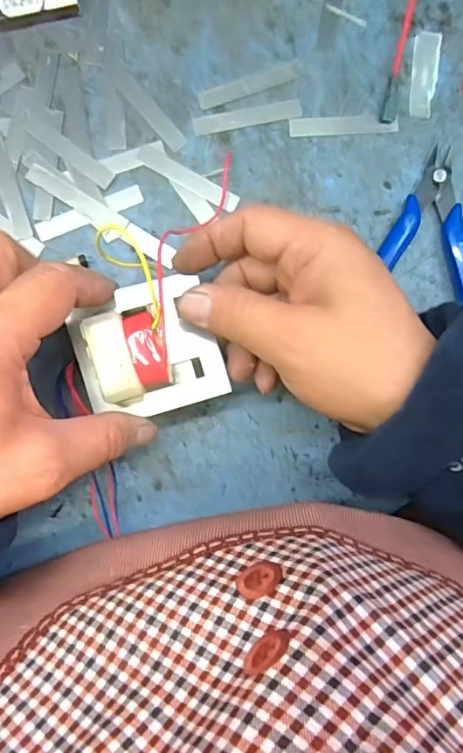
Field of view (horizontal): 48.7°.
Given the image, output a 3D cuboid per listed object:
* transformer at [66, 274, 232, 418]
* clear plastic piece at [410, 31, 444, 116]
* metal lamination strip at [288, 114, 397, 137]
[{"bbox_3d":[-0.039,-0.014,0.259,0.071,0.035,0.067,-18,91,-2],"label":"transformer"},{"bbox_3d":[0.117,-0.183,0.308,0.016,0.004,0.051,7,90,-2],"label":"clear plastic piece"},{"bbox_3d":[0.068,-0.152,0.308,0.065,0.004,0.011,-3,90,-2],"label":"metal lamination strip"}]

